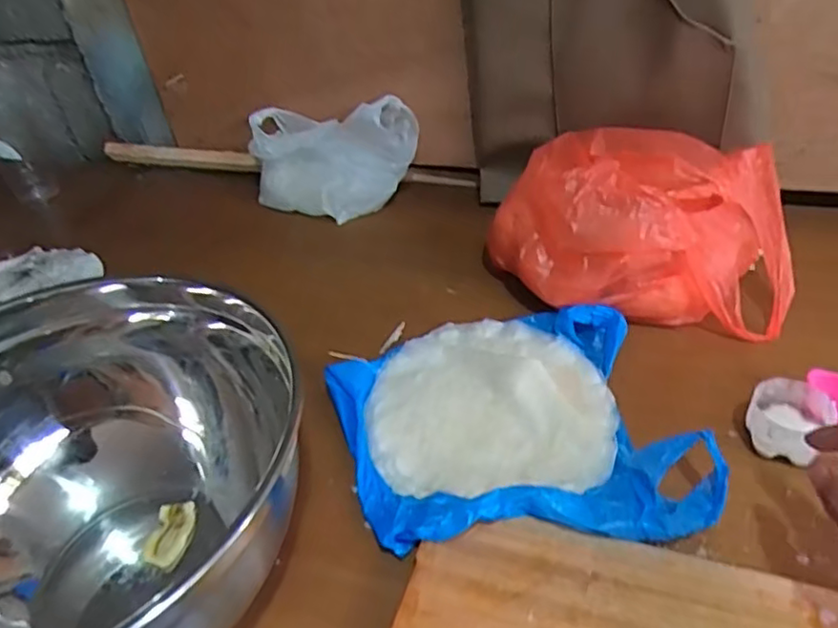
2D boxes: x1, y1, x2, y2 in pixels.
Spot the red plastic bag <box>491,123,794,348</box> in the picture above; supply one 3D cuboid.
[{"bbox_3d":[0.212,-0.094,0.626,0.265,0.164,0.185,1,40,8],"label":"red plastic bag"}]

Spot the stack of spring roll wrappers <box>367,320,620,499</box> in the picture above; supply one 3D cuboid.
[{"bbox_3d":[0.061,0.067,0.562,0.202,0.024,0.203,-2,39,4],"label":"stack of spring roll wrappers"}]

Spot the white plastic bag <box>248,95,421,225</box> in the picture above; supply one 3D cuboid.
[{"bbox_3d":[-0.118,-0.214,0.847,0.201,0.133,0.114,15,46,25],"label":"white plastic bag"}]

